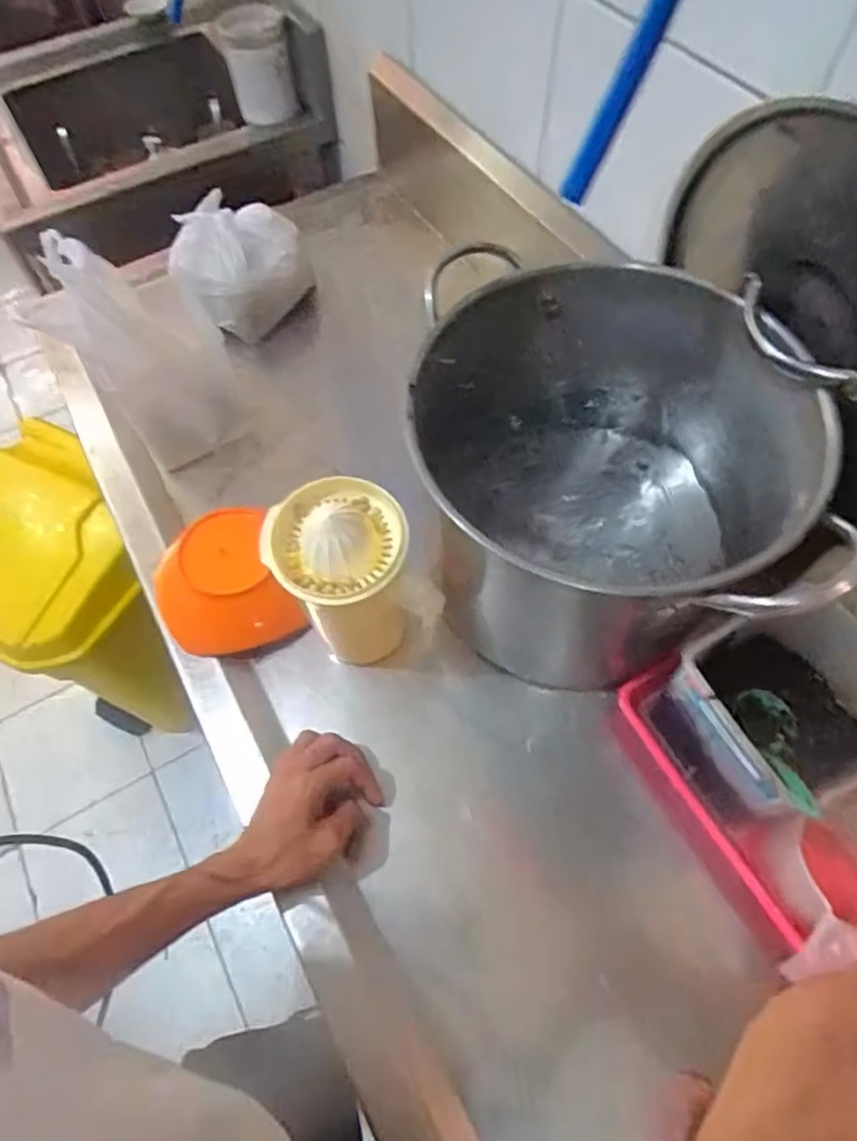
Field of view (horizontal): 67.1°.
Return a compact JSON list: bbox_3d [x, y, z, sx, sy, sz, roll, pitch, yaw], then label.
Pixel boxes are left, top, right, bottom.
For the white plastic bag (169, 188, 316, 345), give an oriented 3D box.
[{"bbox_3d":[-0.256,-0.412,0.897,0.172,0.118,0.139,-23,63,-11],"label":"white plastic bag"}]

